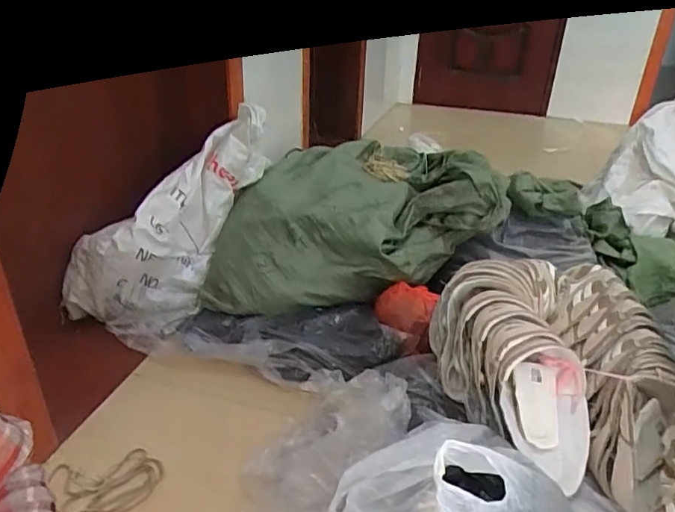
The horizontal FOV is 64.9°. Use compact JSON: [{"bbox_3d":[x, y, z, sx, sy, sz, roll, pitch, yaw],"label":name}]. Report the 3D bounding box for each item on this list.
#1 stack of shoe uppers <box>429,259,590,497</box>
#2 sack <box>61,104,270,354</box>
[{"bbox_3d":[0.297,0.161,0.941,0.242,0.172,0.434,6,29,7],"label":"stack of shoe uppers"},{"bbox_3d":[-0.381,-0.096,1.305,0.218,0.248,0.668,24,75,37],"label":"sack"}]

